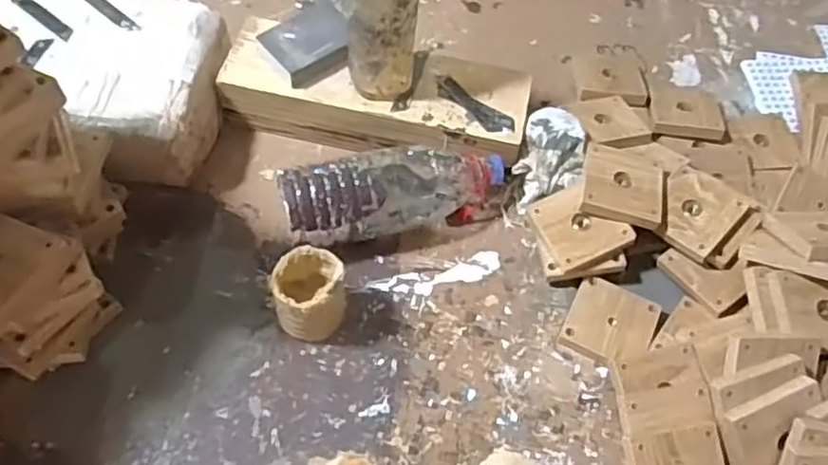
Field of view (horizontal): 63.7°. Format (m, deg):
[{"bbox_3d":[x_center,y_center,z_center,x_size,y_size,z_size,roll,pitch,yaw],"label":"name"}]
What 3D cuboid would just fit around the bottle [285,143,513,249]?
[{"bbox_3d":[-0.018,-0.039,0.697,0.225,0.084,0.074,-14,60,-13],"label":"bottle"}]

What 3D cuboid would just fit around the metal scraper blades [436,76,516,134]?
[{"bbox_3d":[0.063,-0.138,0.726,0.100,0.006,0.030,35,61,16],"label":"metal scraper blades"}]

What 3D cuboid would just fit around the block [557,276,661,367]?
[{"bbox_3d":[0.195,0.093,0.665,0.081,0.017,0.084,26,59,11],"label":"block"}]

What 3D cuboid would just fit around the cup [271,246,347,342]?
[{"bbox_3d":[-0.097,0.059,0.626,0.065,0.077,0.066,2,58,-4],"label":"cup"}]

